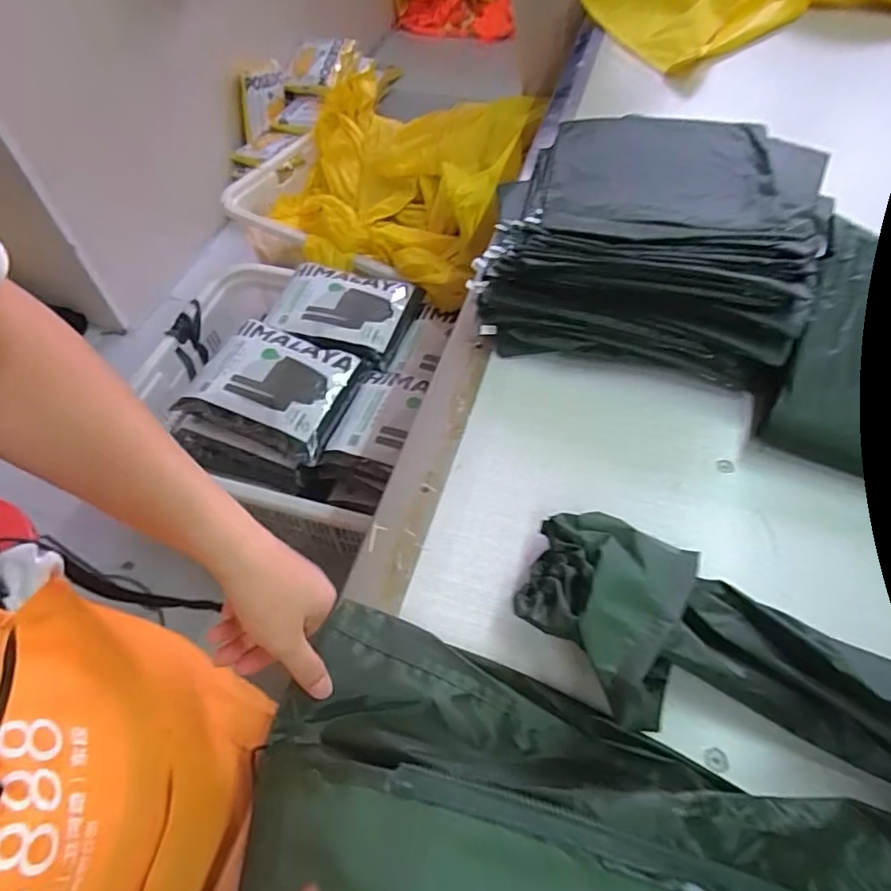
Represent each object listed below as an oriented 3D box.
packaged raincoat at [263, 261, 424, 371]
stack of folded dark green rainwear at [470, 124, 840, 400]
[{"bbox_3d":[-0.223,-0.290,1.209,0.286,0.028,0.237,12,55,10],"label":"packaged raincoat"},{"bbox_3d":[0.244,-0.268,0.667,0.369,0.091,0.444,13,57,10],"label":"stack of folded dark green rainwear"}]

